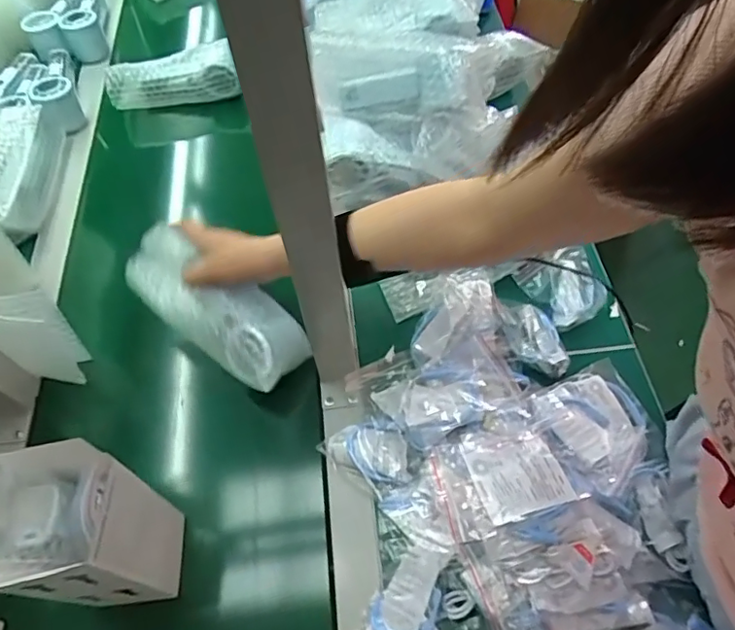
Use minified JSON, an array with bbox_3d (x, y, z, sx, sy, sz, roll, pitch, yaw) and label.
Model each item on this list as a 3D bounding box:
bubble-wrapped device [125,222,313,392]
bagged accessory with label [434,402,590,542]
[{"bbox_3d":[-0.156,-0.005,0.570,0.201,0.072,0.085,35,63,3],"label":"bubble-wrapped device"},{"bbox_3d":[0.119,0.137,0.498,0.129,0.034,0.108,-21,58,-11],"label":"bagged accessory with label"}]

